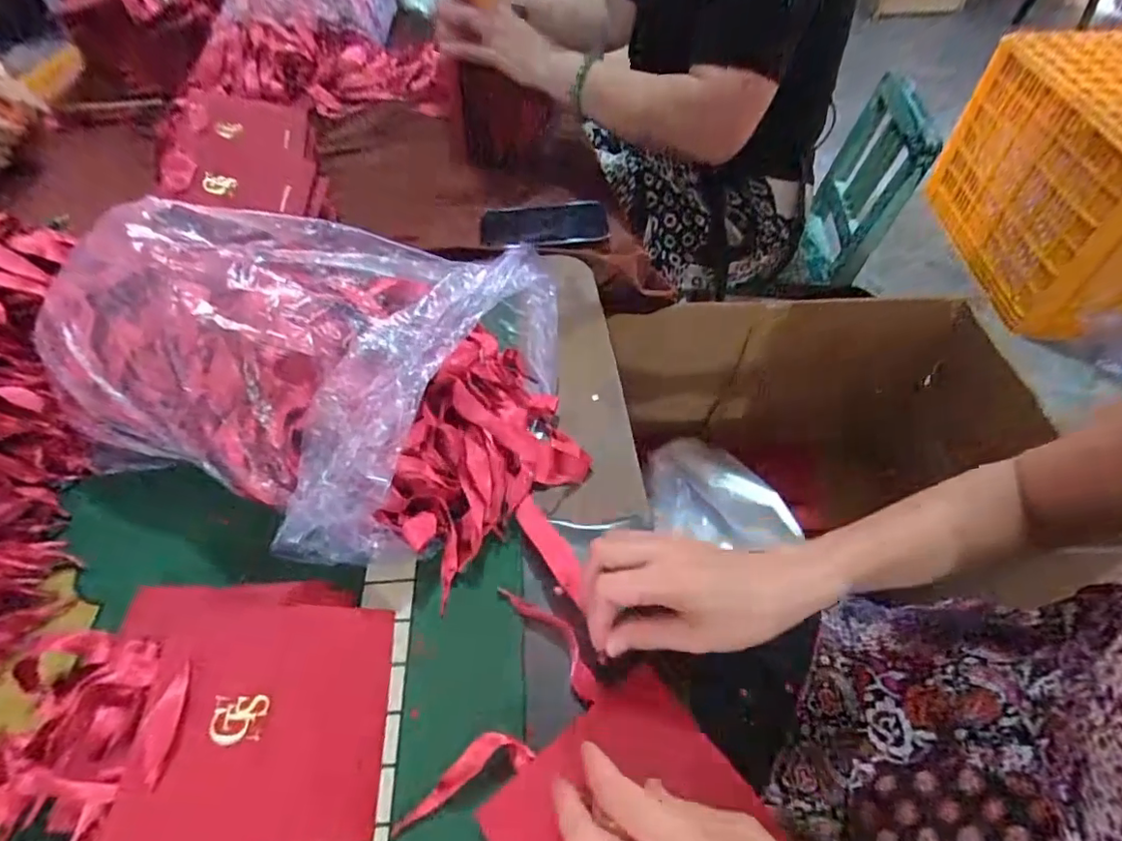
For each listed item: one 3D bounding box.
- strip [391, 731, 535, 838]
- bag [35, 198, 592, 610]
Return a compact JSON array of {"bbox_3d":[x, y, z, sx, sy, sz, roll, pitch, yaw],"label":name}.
[{"bbox_3d":[-0.065,0.224,0.338,0.091,0.013,0.026,-36,57,-7],"label":"strip"},{"bbox_3d":[-0.194,-0.049,0.450,0.419,0.141,0.269,9,53,10],"label":"bag"}]

